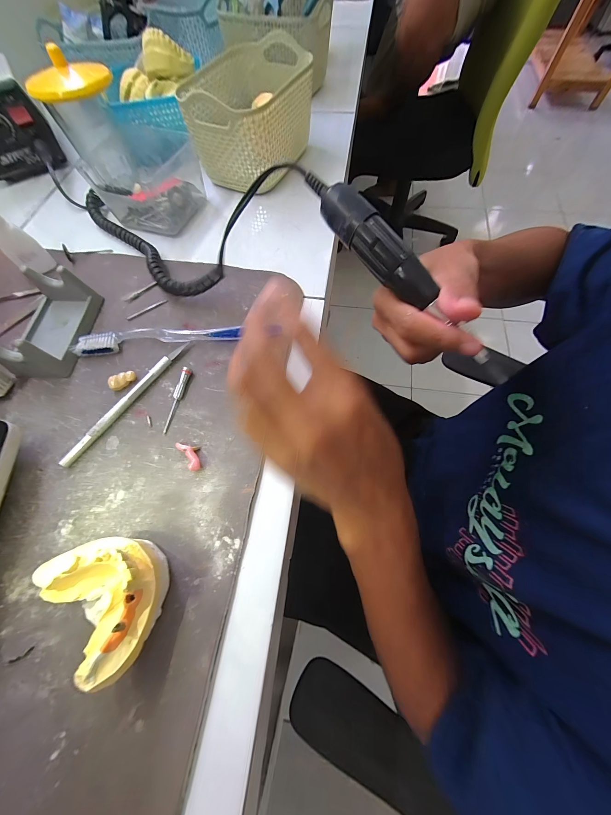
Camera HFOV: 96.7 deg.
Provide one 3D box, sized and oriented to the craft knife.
[{"bbox_3d":[-0.149,-0.009,0.233,0.008,0.009,0.138,31,71,15],"label":"craft knife"}]

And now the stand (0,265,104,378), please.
[{"bbox_3d":[-0.242,-0.078,0.251,0.060,0.038,0.098,2,66,3],"label":"stand"}]

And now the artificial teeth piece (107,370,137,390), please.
[{"bbox_3d":[-0.162,-0.025,0.240,0.022,0.009,0.011,-41,71,-15],"label":"artificial teeth piece"}]

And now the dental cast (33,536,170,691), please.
[{"bbox_3d":[-0.114,0.108,0.163,0.071,0.041,0.050,37,72,16],"label":"dental cast"}]

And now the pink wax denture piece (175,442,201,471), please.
[{"bbox_3d":[-0.090,0.036,0.213,0.013,0.007,0.027,-36,70,-13],"label":"pink wax denture piece"}]

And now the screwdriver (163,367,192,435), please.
[{"bbox_3d":[-0.111,-0.007,0.232,0.007,0.009,0.059,11,67,7],"label":"screwdriver"}]

